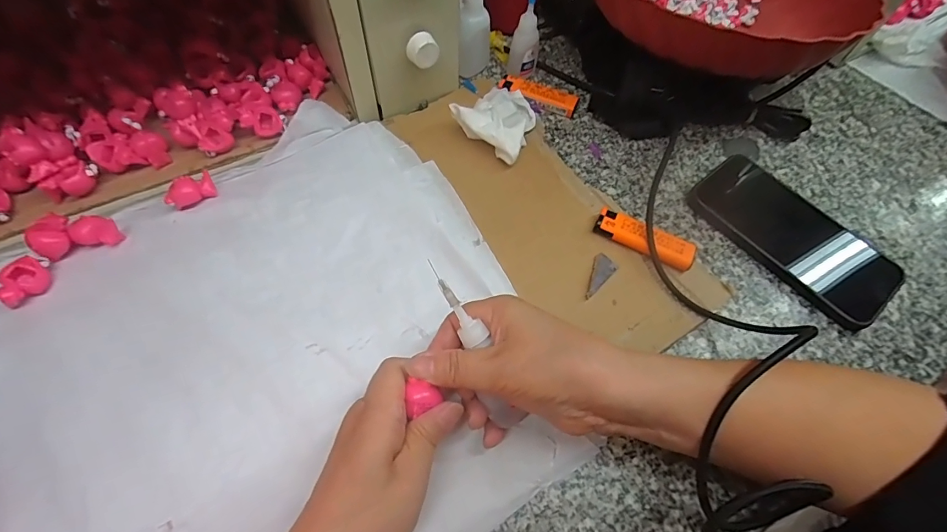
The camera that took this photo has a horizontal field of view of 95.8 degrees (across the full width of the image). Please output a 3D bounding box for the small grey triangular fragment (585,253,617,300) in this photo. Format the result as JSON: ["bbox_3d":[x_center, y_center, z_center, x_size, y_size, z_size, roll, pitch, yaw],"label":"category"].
[{"bbox_3d":[0.095,0.007,0.333,0.018,0.005,0.039,42,68,19],"label":"small grey triangular fragment"}]

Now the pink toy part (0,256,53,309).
[{"bbox_3d":[-0.319,0.012,0.303,0.019,0.021,0.033,29,64,13],"label":"pink toy part"}]

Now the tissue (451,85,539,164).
[{"bbox_3d":[0.029,-0.140,0.398,0.069,0.034,0.087,30,65,14],"label":"tissue"}]

